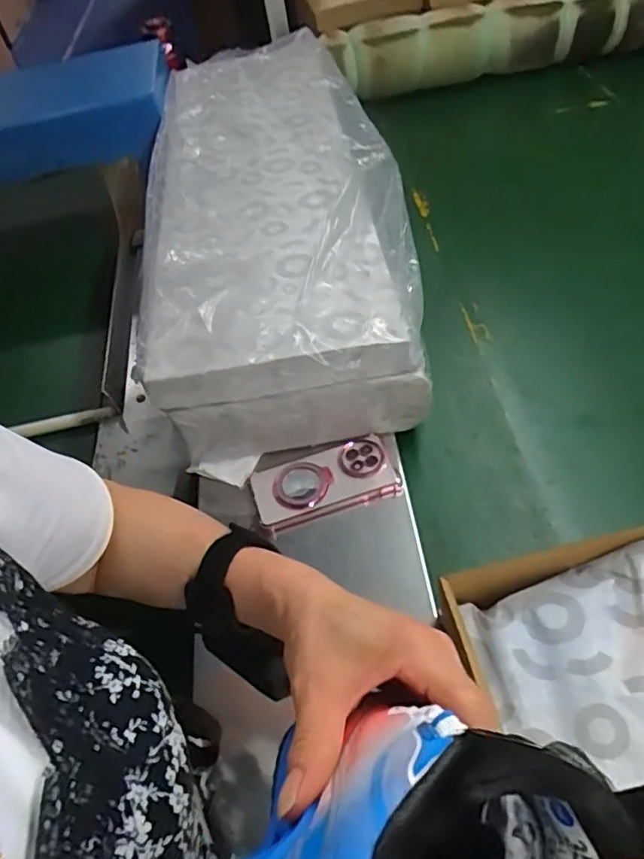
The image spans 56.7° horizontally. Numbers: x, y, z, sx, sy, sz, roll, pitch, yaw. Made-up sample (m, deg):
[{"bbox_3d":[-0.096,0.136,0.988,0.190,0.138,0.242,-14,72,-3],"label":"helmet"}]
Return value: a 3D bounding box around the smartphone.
[{"bbox_3d":[0.002,0.061,0.667,0.156,0.014,0.077,-20,64,-2],"label":"smartphone"}]

